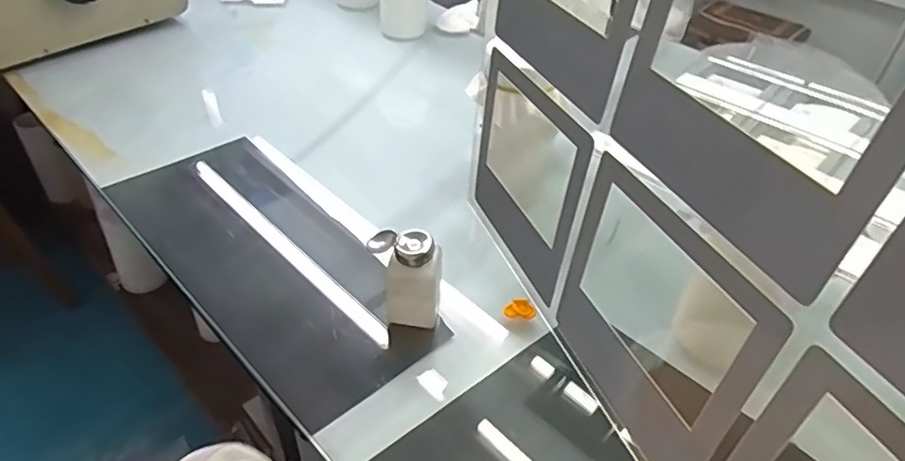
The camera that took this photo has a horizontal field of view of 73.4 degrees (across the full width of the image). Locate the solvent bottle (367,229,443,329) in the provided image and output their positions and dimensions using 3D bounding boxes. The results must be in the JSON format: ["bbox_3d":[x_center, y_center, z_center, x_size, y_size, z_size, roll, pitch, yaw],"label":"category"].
[{"bbox_3d":[-0.048,0.049,0.638,0.076,0.097,0.048,7,42,4],"label":"solvent bottle"}]

